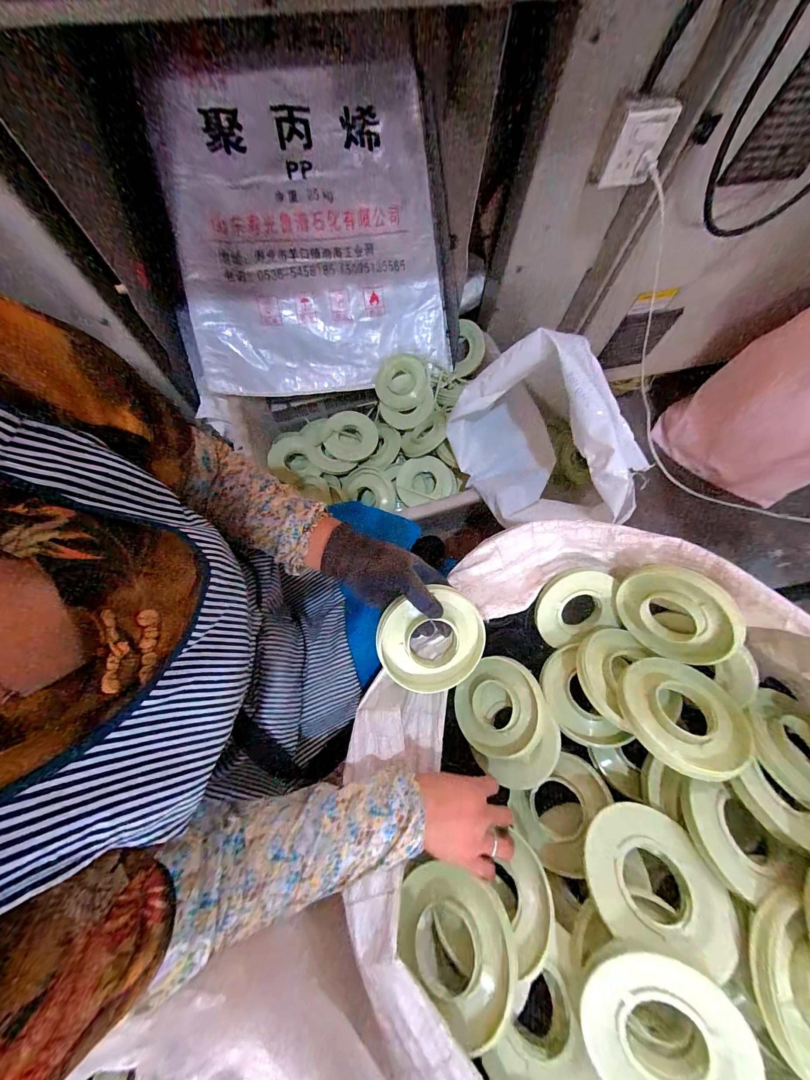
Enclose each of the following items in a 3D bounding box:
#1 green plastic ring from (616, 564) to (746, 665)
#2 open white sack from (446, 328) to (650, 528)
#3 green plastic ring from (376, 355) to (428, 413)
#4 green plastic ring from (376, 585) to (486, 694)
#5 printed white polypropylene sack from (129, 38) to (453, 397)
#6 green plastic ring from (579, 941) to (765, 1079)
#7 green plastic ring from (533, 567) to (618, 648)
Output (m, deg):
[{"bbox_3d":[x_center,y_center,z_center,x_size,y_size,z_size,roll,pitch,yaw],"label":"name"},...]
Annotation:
[{"bbox_3d":[0.341,0.091,0.432,0.025,0.127,0.123,-30,118,-30],"label":"green plastic ring"},{"bbox_3d":[0.248,-0.180,0.628,0.238,0.266,0.346,-24,74,-9],"label":"open white sack"},{"bbox_3d":[-0.009,-0.375,0.815,0.120,0.009,0.123,2,104,7],"label":"green plastic ring"},{"bbox_3d":[0.033,0.123,0.415,0.130,0.025,0.122,-1,95,-8],"label":"green plastic ring"},{"bbox_3d":[-0.202,-0.651,0.732,0.586,0.084,0.609,-7,110,-3],"label":"printed white polypropylene sack"},{"bbox_3d":[0.228,0.433,0.298,0.125,0.022,0.125,-3,78,14],"label":"green plastic ring"},{"bbox_3d":[0.249,0.097,0.502,0.114,0.021,0.112,-1,108,-3],"label":"green plastic ring"}]

